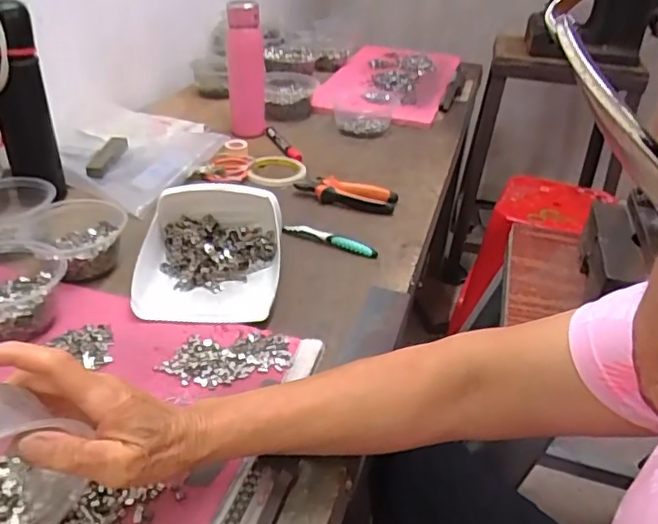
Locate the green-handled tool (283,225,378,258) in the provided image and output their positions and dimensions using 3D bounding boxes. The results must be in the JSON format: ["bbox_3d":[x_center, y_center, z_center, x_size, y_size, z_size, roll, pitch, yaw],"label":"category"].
[{"bbox_3d":[0.002,-0.029,0.758,0.128,0.015,0.018,18,35,16],"label":"green-handled tool"}]

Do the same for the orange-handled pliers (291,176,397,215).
[{"bbox_3d":[0.024,-0.100,0.867,0.149,0.022,0.055,14,34,11],"label":"orange-handled pliers"}]

